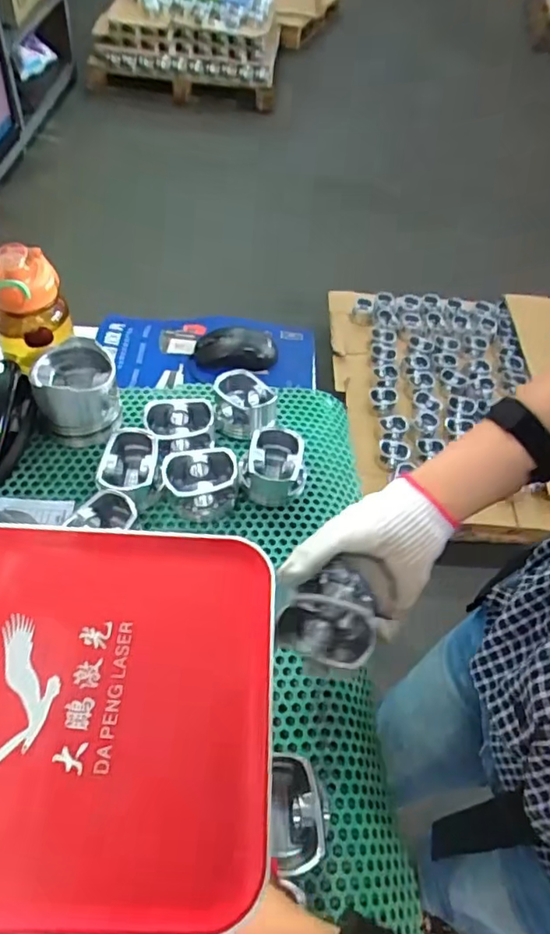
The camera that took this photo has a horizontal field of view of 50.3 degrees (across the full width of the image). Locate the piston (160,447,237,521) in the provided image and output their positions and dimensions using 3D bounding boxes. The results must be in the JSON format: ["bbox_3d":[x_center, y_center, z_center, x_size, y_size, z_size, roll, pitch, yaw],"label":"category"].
[{"bbox_3d":[-0.077,0.017,0.620,0.075,0.043,0.063,-7,54,-11],"label":"piston"}]

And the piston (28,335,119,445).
[{"bbox_3d":[-0.223,-0.084,0.663,0.085,0.079,0.085,3,53,-4],"label":"piston"}]

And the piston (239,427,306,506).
[{"bbox_3d":[-0.001,0.000,0.640,0.069,0.043,0.078,9,53,1],"label":"piston"}]

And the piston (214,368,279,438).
[{"bbox_3d":[-0.034,-0.072,0.687,0.071,0.043,0.082,-3,53,-8],"label":"piston"}]

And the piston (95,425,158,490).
[{"bbox_3d":[-0.156,0.002,0.627,0.059,0.041,0.080,5,53,-2],"label":"piston"}]

